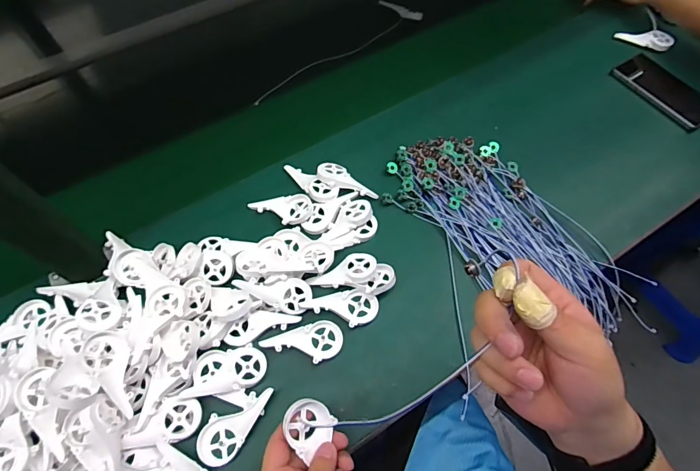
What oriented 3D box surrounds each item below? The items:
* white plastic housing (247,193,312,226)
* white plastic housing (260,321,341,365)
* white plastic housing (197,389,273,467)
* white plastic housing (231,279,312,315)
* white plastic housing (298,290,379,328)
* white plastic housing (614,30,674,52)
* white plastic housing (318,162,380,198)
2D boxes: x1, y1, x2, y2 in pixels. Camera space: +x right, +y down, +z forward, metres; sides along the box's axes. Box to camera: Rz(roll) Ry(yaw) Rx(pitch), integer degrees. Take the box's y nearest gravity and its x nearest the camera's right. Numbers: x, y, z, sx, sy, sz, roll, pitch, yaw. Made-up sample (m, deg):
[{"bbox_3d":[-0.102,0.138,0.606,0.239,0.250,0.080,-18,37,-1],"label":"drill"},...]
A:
[{"bbox_3d":[-0.097,-0.034,0.562,0.088,0.011,0.047,-4,64,-2],"label":"white plastic housing"},{"bbox_3d":[-0.053,0.131,0.473,0.090,0.018,0.047,-19,66,-10],"label":"white plastic housing"},{"bbox_3d":[-0.125,0.199,0.430,0.044,0.015,0.090,30,67,14],"label":"white plastic housing"},{"bbox_3d":[-0.092,0.070,0.484,0.093,0.015,0.038,10,63,-14],"label":"white plastic housing"},{"bbox_3d":[-0.010,0.093,0.493,0.091,0.014,0.046,-14,65,-7],"label":"white plastic housing"},{"bbox_3d":[0.539,-0.362,0.731,0.094,0.019,0.034,21,65,11],"label":"white plastic housing"},{"bbox_3d":[-0.008,-0.073,0.579,0.090,0.017,0.040,41,70,18],"label":"white plastic housing"}]

